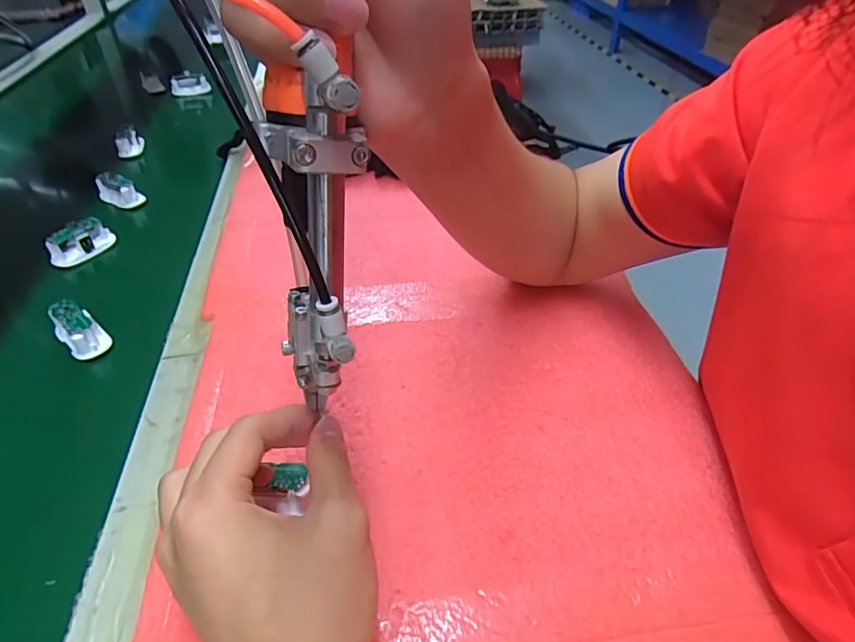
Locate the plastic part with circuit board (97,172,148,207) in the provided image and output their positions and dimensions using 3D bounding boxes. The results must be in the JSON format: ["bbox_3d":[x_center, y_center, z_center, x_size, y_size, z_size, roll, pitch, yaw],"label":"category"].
[{"bbox_3d":[-0.341,-0.146,0.565,0.053,0.034,0.018,18,45,19],"label":"plastic part with circuit board"}]

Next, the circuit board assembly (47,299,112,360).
[{"bbox_3d":[-0.274,0.005,0.401,0.048,0.029,0.027,29,49,28],"label":"circuit board assembly"}]

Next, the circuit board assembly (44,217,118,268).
[{"bbox_3d":[-0.333,-0.077,0.490,0.057,0.031,0.020,-32,51,-31],"label":"circuit board assembly"}]

